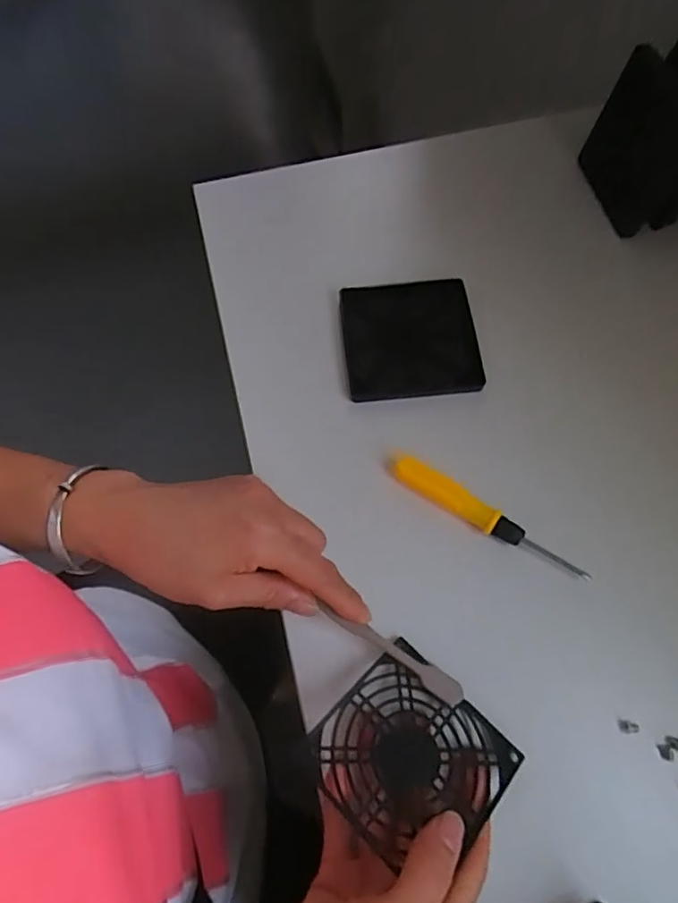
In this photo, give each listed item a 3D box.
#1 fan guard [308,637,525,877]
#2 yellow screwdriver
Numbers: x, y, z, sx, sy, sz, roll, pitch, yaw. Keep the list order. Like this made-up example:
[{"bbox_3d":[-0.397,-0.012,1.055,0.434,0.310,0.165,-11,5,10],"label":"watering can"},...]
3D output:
[{"bbox_3d":[0.039,0.162,0.300,0.090,0.005,0.087,40,52,19],"label":"fan guard"},{"bbox_3d":[0.094,0.043,0.359,0.134,0.014,0.015,31,70,13],"label":"yellow screwdriver"}]

